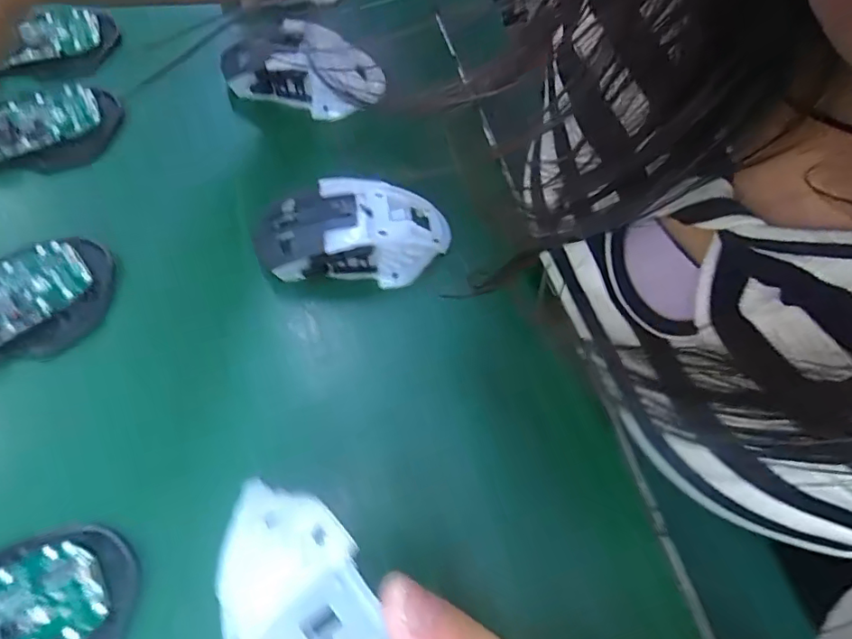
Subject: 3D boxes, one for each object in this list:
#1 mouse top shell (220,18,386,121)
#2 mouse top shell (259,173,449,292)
[{"bbox_3d":[-0.088,-0.183,0.390,0.109,0.035,0.053,15,64,2],"label":"mouse top shell"},{"bbox_3d":[-0.044,-0.053,0.323,0.112,0.032,0.052,0,62,-4],"label":"mouse top shell"}]

